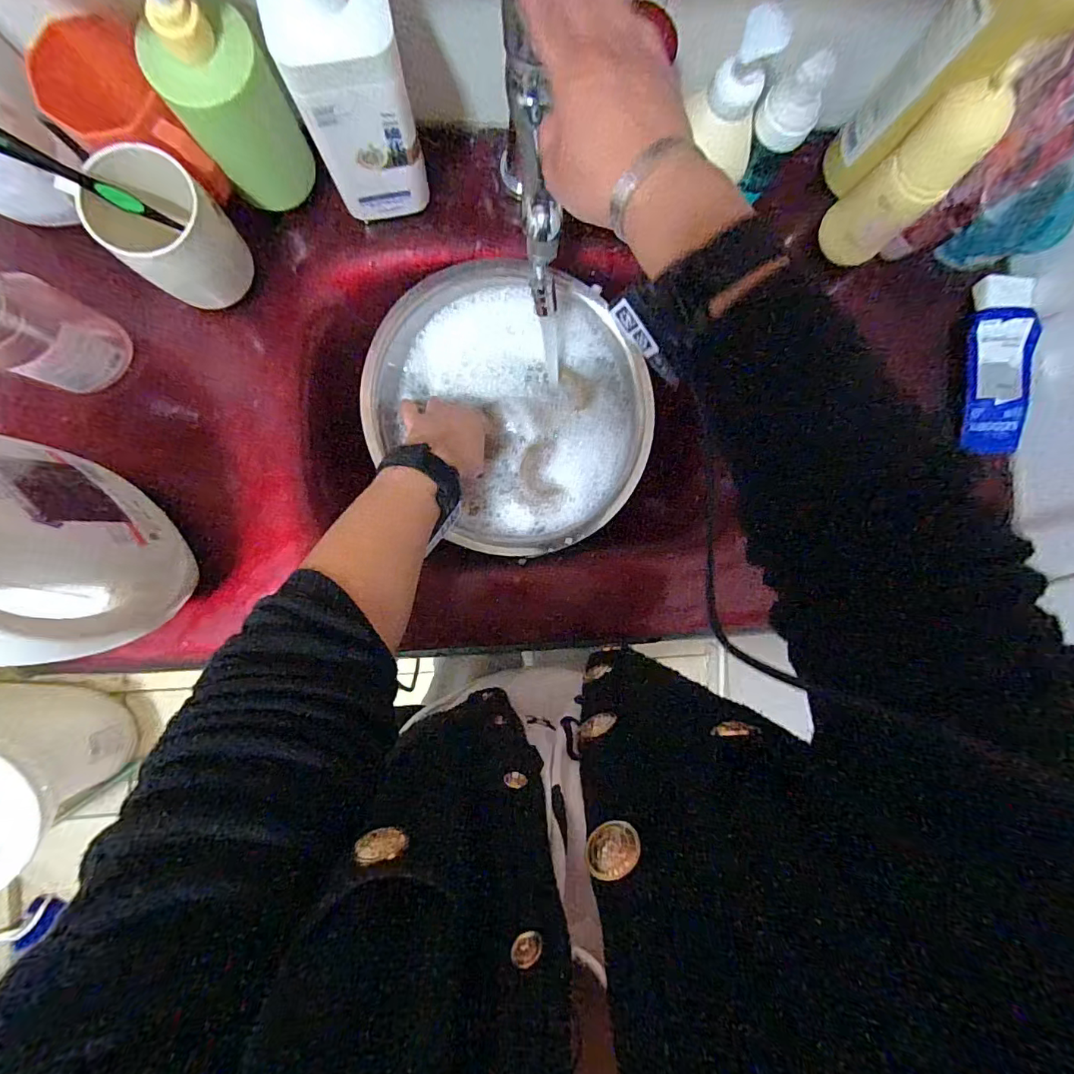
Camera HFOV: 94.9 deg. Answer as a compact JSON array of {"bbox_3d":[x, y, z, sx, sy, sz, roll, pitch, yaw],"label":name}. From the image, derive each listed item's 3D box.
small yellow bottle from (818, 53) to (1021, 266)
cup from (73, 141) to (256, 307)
[{"bbox_3d":[0.309,-0.296,0.418,0.054,0.156,0.060,2,90,-5],"label":"small yellow bottle"},{"bbox_3d":[-0.298,-0.247,0.410,0.086,0.122,0.077,41,87,-4],"label":"cup"}]

